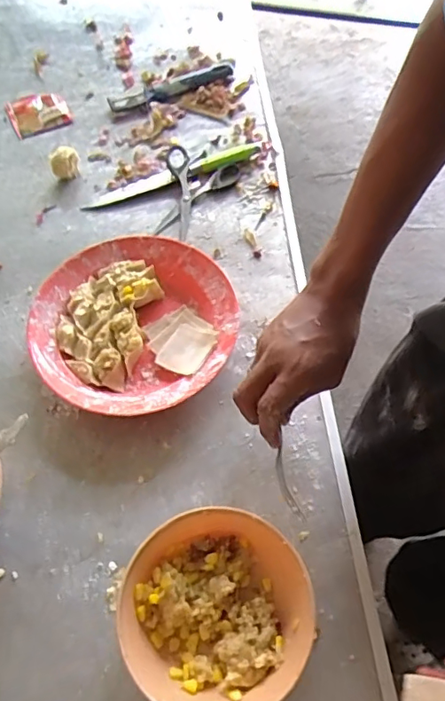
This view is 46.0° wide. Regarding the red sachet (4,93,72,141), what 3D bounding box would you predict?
[{"bbox_3d":[-0.262,-0.338,0.747,0.083,0.023,0.077,-21,64,-10],"label":"red sachet"}]

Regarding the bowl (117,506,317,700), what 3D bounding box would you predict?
[{"bbox_3d":[-0.005,0.203,0.415,0.142,0.051,0.140,-14,63,-7],"label":"bowl"}]

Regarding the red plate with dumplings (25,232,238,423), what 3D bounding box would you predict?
[{"bbox_3d":[-0.091,-0.030,0.552,0.210,0.035,0.200,0,62,0],"label":"red plate with dumplings"}]

